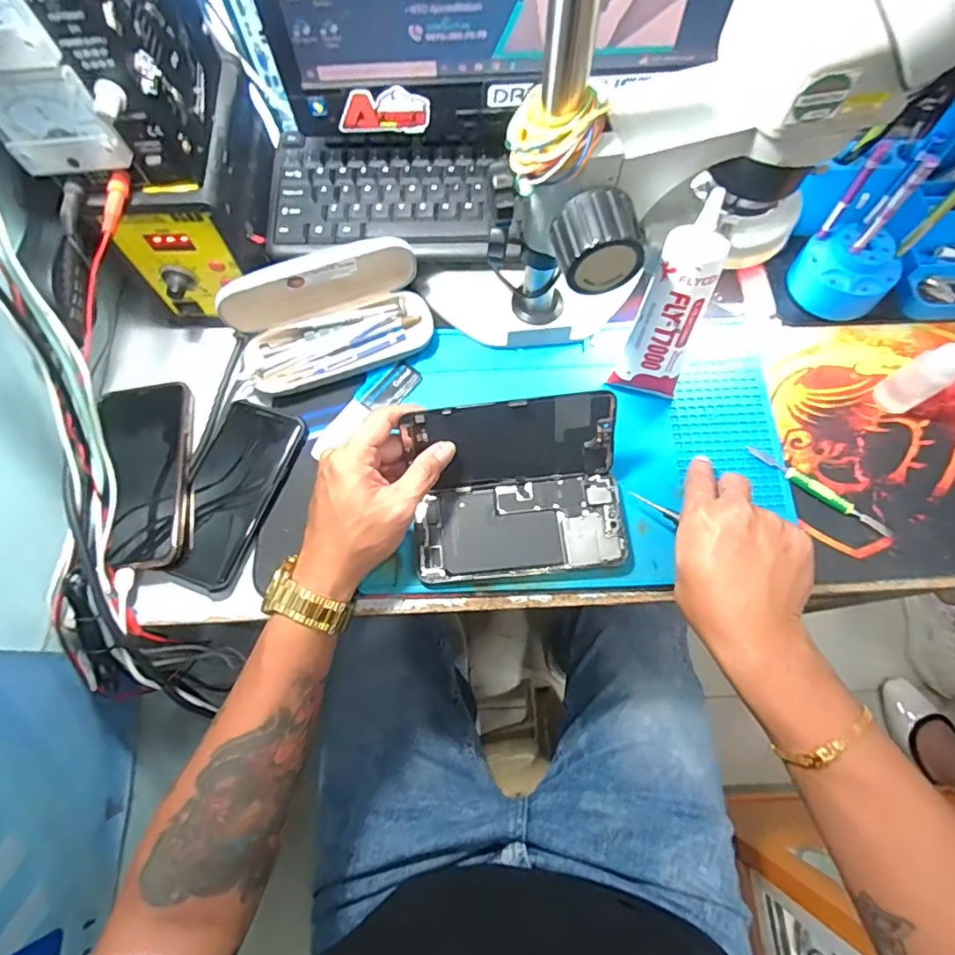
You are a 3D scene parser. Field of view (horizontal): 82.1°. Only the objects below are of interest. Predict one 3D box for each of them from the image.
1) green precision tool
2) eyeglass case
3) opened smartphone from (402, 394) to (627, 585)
[{"bbox_3d":[0.269,0.010,0.431,0.118,0.006,0.010,33,75,12],"label":"green precision tool"},{"bbox_3d":[-0.120,-0.134,0.449,0.156,0.077,0.076,-23,72,-7],"label":"eyeglass case"},{"bbox_3d":[0.029,0.008,0.404,0.155,0.065,0.111,-6,70,-1],"label":"opened smartphone"}]

